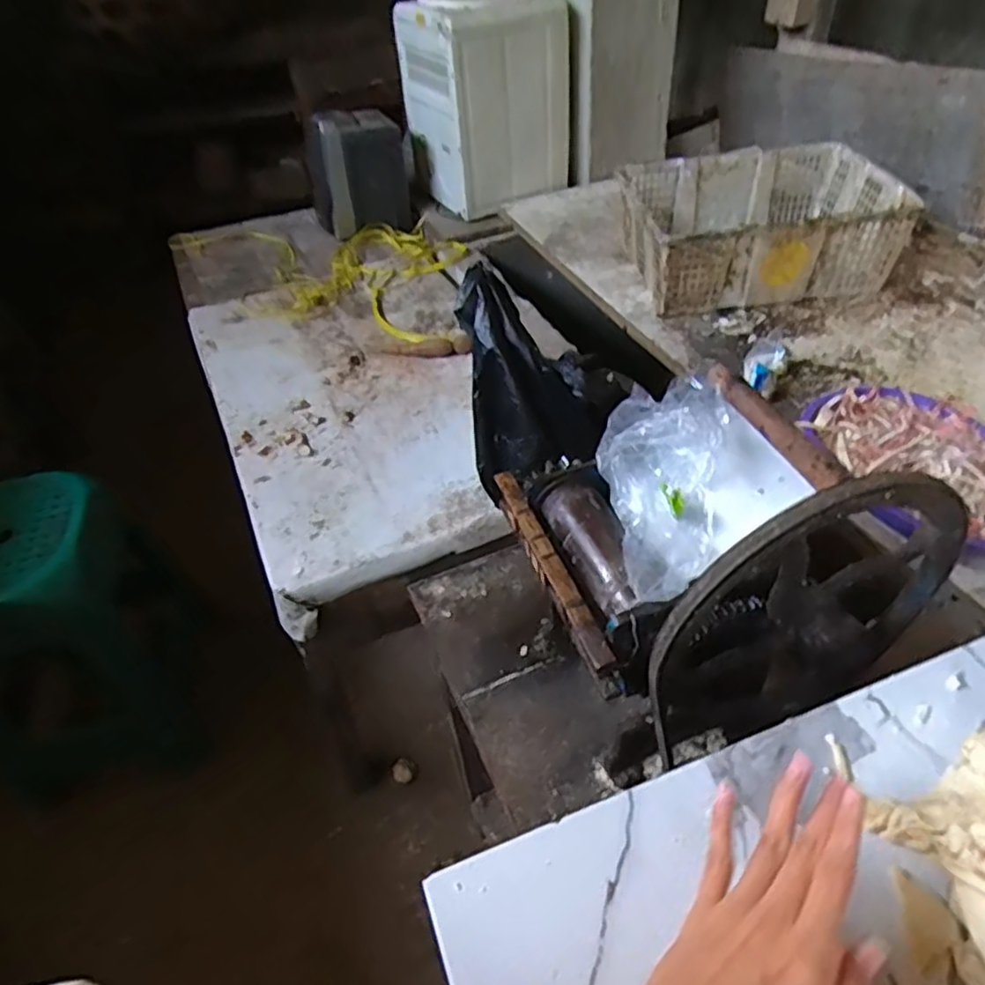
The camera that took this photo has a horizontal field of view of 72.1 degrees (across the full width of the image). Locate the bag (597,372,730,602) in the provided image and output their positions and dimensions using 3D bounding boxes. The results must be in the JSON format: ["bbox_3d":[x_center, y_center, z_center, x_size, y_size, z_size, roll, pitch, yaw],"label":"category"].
[{"bbox_3d":[0.151,-0.001,0.564,0.127,0.066,0.199,5,66,11],"label":"bag"}]

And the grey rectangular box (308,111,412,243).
[{"bbox_3d":[-0.336,-0.782,1.668,0.228,0.249,0.190,-16,45,-11],"label":"grey rectangular box"}]

